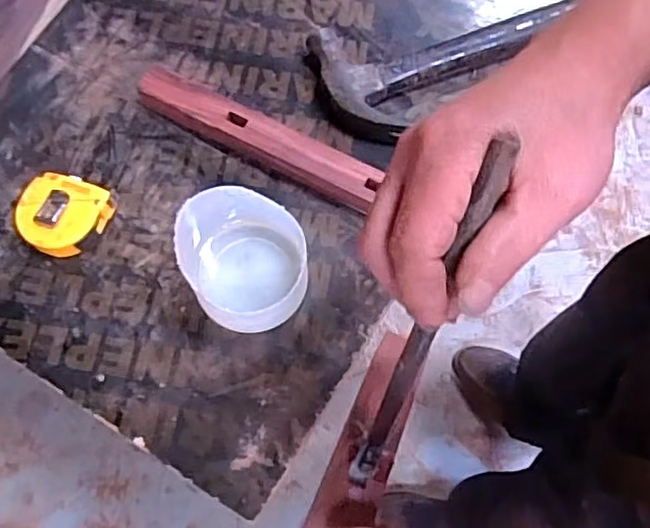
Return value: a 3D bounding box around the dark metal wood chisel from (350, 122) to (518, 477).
[{"bbox_3d":[0.043,0.032,0.280,0.012,0.184,0.012,22,30,7],"label":"dark metal wood chisel"}]

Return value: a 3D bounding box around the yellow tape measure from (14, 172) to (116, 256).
[{"bbox_3d":[-0.225,-0.042,0.541,0.068,0.031,0.068,26,74,8],"label":"yellow tape measure"}]

